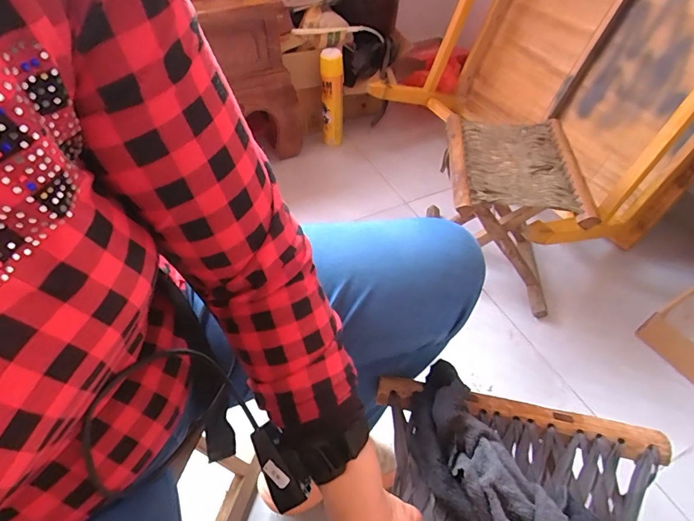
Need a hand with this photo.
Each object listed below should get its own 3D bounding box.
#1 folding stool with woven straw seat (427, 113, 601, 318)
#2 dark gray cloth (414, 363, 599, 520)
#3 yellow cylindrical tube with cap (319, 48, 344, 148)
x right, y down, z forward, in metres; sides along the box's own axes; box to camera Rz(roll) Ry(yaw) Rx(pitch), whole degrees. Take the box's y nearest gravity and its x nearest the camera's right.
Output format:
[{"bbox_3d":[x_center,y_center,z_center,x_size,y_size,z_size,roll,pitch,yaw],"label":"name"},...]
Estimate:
[{"bbox_3d":[0.322,-0.102,0.877,0.241,0.275,0.315,6,51,5],"label":"folding stool with woven straw seat"},{"bbox_3d":[0.142,0.209,0.399,0.104,0.049,0.231,-31,57,-23],"label":"dark gray cloth"},{"bbox_3d":[-0.045,-0.499,1.269,0.065,0.275,0.057,0,27,0],"label":"yellow cylindrical tube with cap"}]

